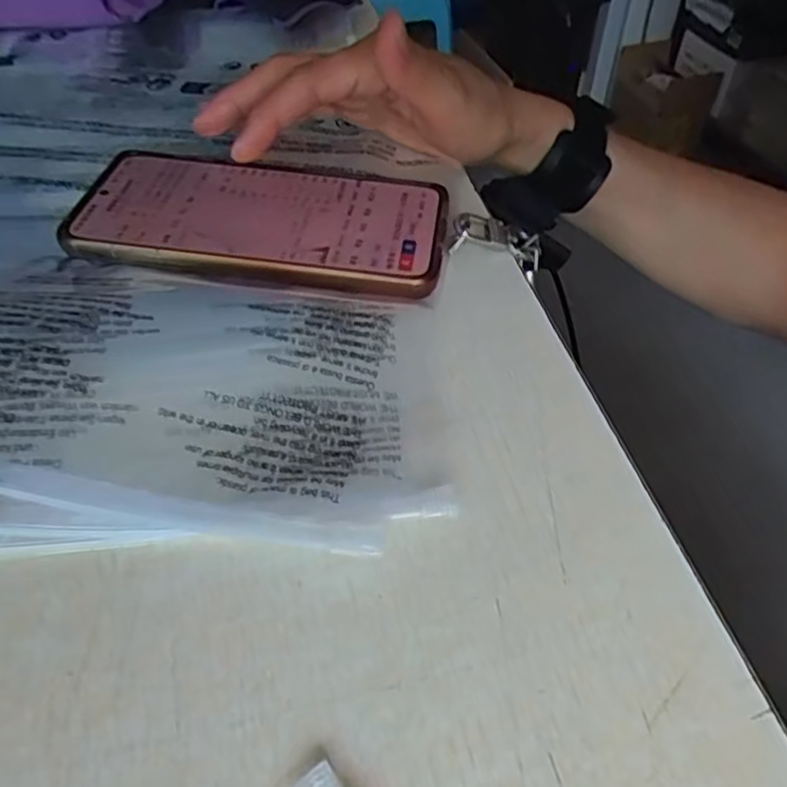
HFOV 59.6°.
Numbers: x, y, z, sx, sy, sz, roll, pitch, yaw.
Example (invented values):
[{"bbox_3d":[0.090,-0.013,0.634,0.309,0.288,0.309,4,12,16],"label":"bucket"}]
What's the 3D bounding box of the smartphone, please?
[{"bbox_3d":[-0.062,-0.084,0.310,0.171,0.005,0.088,6,47,4],"label":"smartphone"}]

